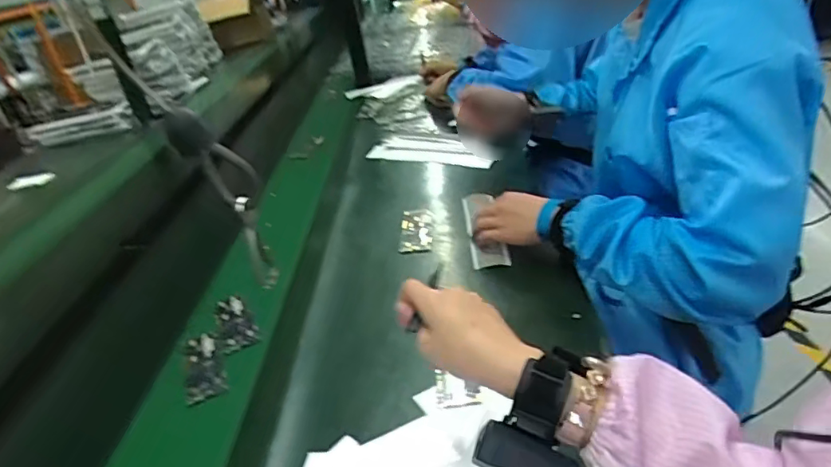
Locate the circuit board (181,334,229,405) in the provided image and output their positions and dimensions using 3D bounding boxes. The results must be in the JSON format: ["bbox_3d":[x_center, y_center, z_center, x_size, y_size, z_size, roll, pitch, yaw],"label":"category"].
[{"bbox_3d":[-0.252,0.156,0.645,0.043,0.011,0.111,-20,32,-16],"label":"circuit board"}]

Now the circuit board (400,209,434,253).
[{"bbox_3d":[0.001,-0.006,0.848,0.050,0.016,0.118,-6,31,9],"label":"circuit board"}]

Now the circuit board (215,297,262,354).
[{"bbox_3d":[-0.237,0.118,0.714,0.045,0.010,0.115,-21,32,-17],"label":"circuit board"}]

